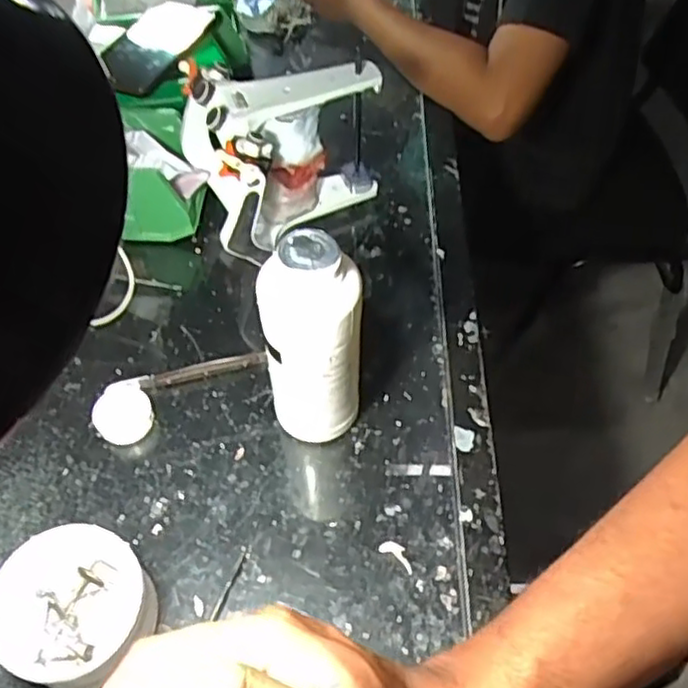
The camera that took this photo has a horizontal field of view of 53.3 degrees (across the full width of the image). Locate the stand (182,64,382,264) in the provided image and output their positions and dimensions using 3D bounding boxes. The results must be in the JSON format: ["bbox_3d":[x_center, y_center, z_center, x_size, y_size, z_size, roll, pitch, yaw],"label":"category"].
[{"bbox_3d":[-0.050,-0.176,0.653,0.169,0.156,0.164,-17,55,-12],"label":"stand"}]

